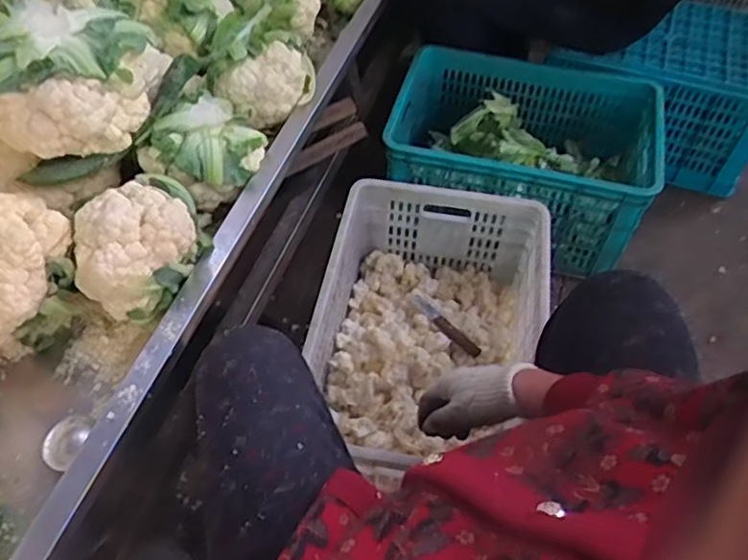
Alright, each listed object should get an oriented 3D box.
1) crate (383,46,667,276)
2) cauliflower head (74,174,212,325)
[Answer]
[{"bbox_3d":[0.327,-0.296,1.401,0.550,0.252,0.415,11,54,7],"label":"crate"},{"bbox_3d":[-0.284,-0.053,0.753,0.126,0.106,0.167,24,57,16],"label":"cauliflower head"}]

